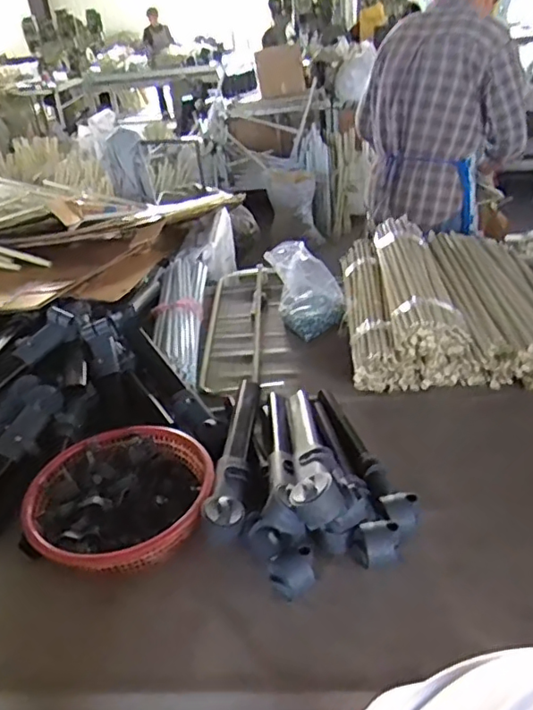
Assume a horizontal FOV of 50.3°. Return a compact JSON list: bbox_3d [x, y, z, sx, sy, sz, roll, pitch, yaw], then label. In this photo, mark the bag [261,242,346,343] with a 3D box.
[{"bbox_3d":[0.110,-0.186,1.545,0.195,0.179,0.252,-7,31,-2],"label":"bag"}]

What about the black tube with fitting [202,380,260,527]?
[{"bbox_3d":[-0.050,0.159,1.032,0.061,0.046,0.421,-2,32,6],"label":"black tube with fitting"}]

